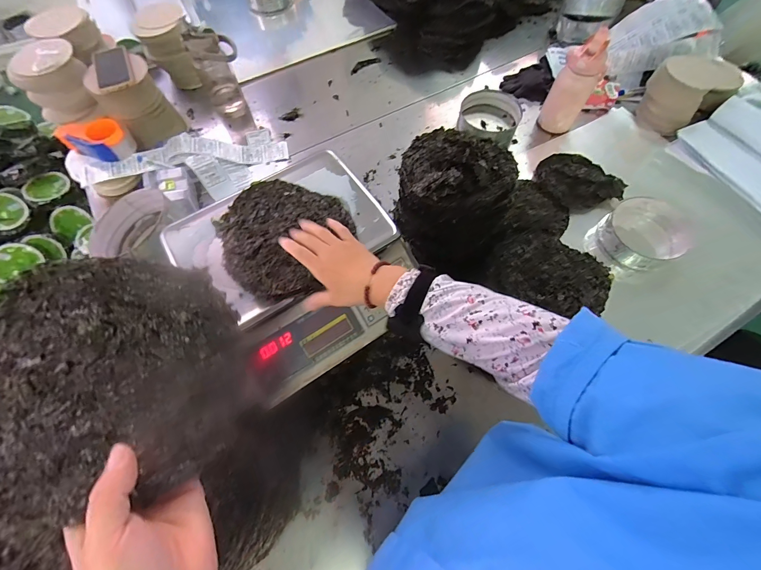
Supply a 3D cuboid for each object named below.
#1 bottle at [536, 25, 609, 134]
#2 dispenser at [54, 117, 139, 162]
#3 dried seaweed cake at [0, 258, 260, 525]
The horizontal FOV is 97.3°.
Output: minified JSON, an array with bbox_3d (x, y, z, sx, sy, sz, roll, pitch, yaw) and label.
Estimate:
[{"bbox_3d":[0.538,-0.548,0.945,0.106,0.255,0.091,29,69,13],"label":"bottle"},{"bbox_3d":[-0.741,-0.380,0.867,0.146,0.074,0.090,11,66,5],"label":"dispenser"},{"bbox_3d":[-0.199,0.066,0.252,0.190,0.021,0.169,1,66,-25],"label":"dried seaweed cake"}]

